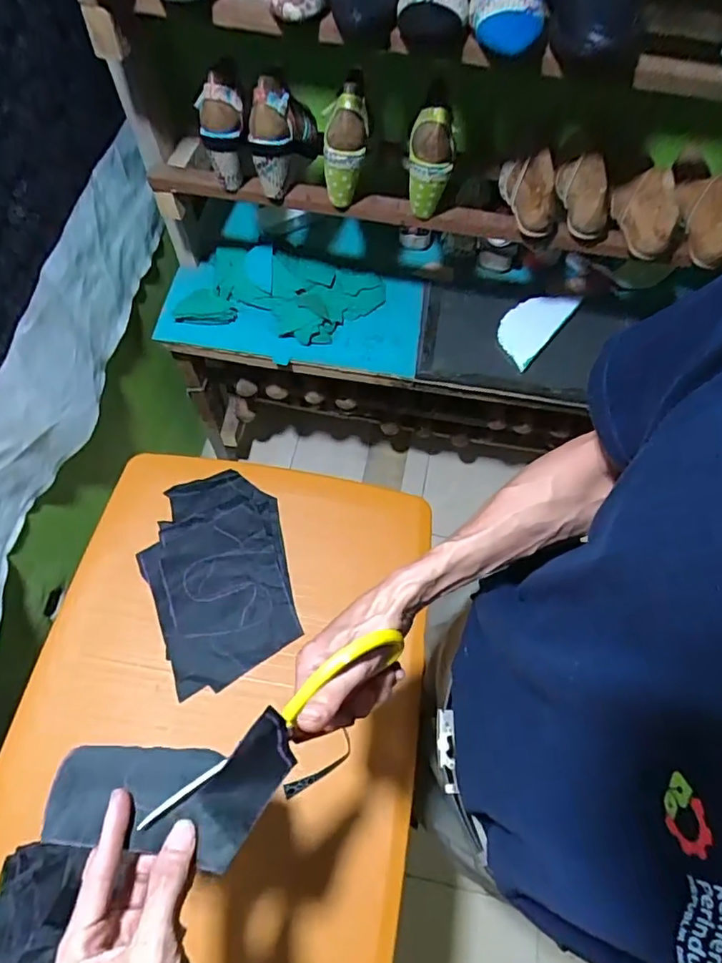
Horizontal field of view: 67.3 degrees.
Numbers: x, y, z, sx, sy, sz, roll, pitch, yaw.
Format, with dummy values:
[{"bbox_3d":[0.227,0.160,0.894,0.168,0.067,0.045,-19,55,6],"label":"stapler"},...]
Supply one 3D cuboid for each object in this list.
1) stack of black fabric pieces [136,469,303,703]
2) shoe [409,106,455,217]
[{"bbox_3d":[-0.197,0.122,0.752,0.185,0.015,0.287,-16,66,-10],"label":"stack of black fabric pieces"},{"bbox_3d":[0.101,-0.465,0.800,0.066,0.135,0.078,7,64,1],"label":"shoe"}]

